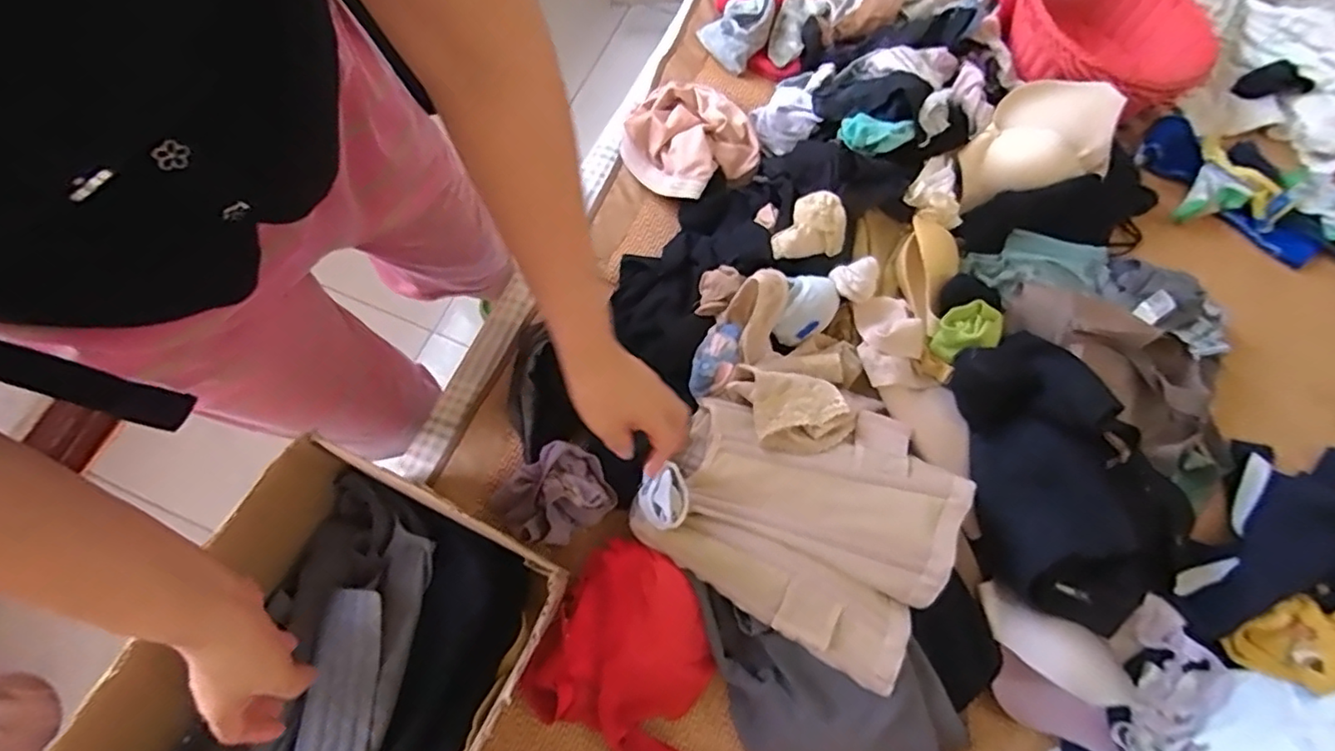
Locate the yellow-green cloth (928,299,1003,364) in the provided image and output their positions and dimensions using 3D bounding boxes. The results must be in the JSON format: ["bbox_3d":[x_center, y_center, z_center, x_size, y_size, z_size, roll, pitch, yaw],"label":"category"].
[{"bbox_3d":[0.335,-0.051,0.677,0.081,0.031,0.051,-16,72,-7],"label":"yellow-green cloth"}]

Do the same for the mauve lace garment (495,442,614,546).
[{"bbox_3d":[-0.125,0.129,0.662,0.116,0.060,0.098,-32,75,-12],"label":"mauve lace garment"}]

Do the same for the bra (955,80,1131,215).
[{"bbox_3d":[0.477,-0.286,0.783,0.154,0.081,0.190,38,74,11],"label":"bra"}]

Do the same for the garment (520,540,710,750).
[{"bbox_3d":[-0.005,0.324,0.608,0.191,0.053,0.299,-43,77,-15],"label":"garment"}]

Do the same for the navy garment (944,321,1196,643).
[{"bbox_3d":[0.415,0.098,0.626,0.186,0.114,0.291,-8,71,-5],"label":"navy garment"}]

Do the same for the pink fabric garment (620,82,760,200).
[{"bbox_3d":[0.026,-0.314,0.814,0.151,0.061,0.162,1,71,-2],"label":"pink fabric garment"}]

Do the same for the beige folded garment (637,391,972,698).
[{"bbox_3d":[0.139,0.126,0.615,0.279,0.076,0.241,30,73,8],"label":"beige folded garment"}]

